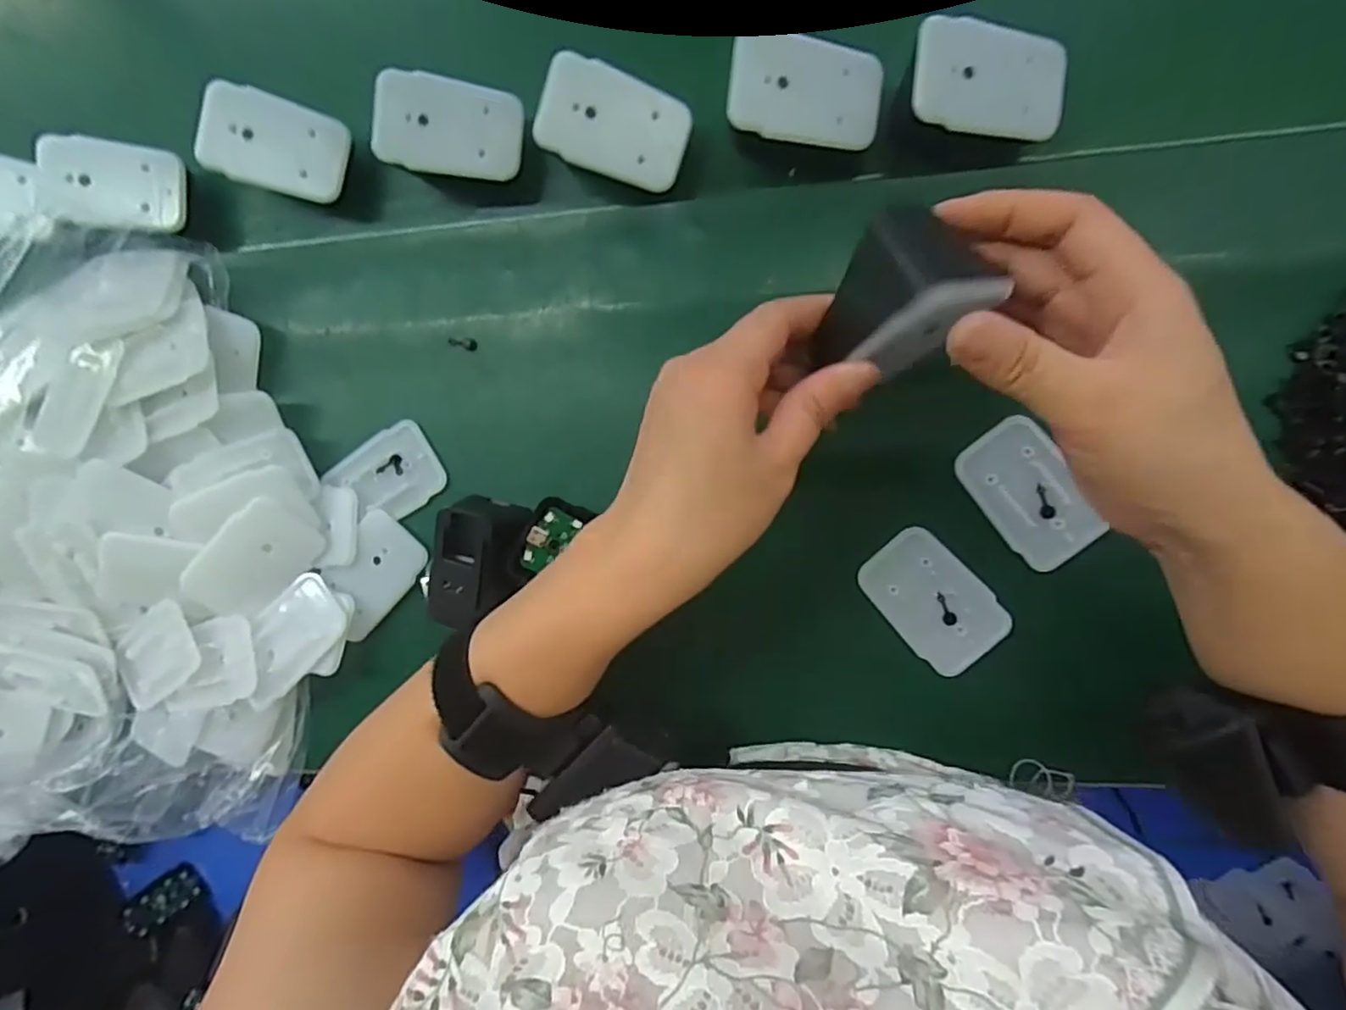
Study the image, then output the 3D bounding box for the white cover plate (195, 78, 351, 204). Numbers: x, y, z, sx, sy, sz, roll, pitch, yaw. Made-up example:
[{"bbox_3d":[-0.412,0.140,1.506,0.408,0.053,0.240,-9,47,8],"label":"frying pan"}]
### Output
[{"bbox_3d":[-0.202,-0.184,0.328,0.066,0.004,0.043,14,99,-15],"label":"white cover plate"}]

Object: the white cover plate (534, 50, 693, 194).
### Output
[{"bbox_3d":[-0.027,-0.178,0.303,0.068,0.004,0.043,15,105,-14],"label":"white cover plate"}]

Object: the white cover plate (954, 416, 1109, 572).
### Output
[{"bbox_3d":[0.170,-0.005,0.308,0.041,0.007,0.069,-36,87,7],"label":"white cover plate"}]

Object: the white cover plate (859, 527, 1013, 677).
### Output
[{"bbox_3d":[0.128,0.048,0.318,0.045,0.004,0.069,-43,86,7],"label":"white cover plate"}]

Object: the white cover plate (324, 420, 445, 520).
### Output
[{"bbox_3d":[-0.155,-0.015,0.352,0.057,0.004,0.044,-35,87,7],"label":"white cover plate"}]

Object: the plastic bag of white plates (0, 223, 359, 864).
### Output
[{"bbox_3d":[-0.338,0.059,0.346,0.320,0.081,0.296,-26,89,8],"label":"plastic bag of white plates"}]

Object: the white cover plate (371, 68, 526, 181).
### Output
[{"bbox_3d":[-0.108,-0.183,0.314,0.068,0.004,0.042,6,103,-16],"label":"white cover plate"}]

